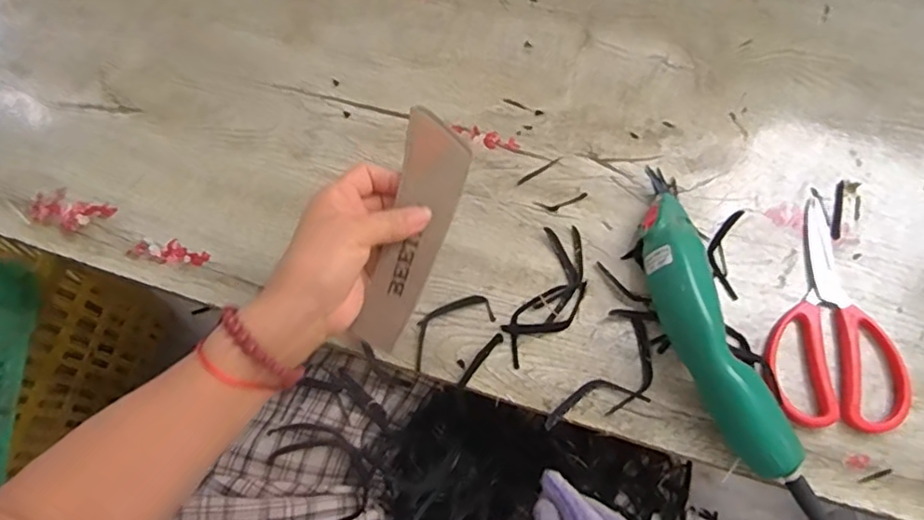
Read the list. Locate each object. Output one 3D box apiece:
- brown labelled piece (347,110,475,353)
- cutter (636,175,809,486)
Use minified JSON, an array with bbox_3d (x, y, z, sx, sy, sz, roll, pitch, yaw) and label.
[{"bbox_3d":[-0.033,-0.020,0.410,0.048,0.009,0.160,17,86,7],"label":"brown labelled piece"},{"bbox_3d":[0.180,0.039,0.458,0.058,0.048,0.245,-12,69,-4],"label":"cutter"}]

